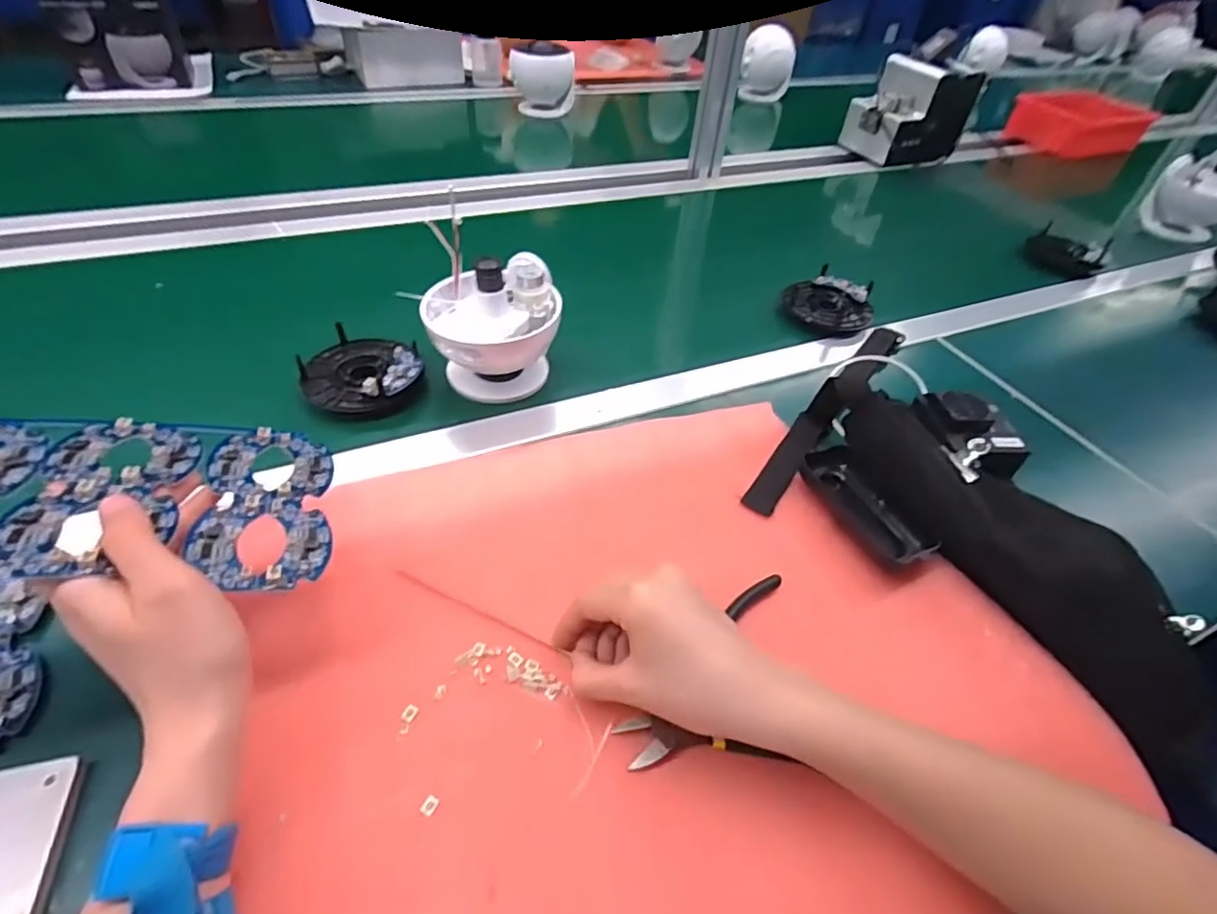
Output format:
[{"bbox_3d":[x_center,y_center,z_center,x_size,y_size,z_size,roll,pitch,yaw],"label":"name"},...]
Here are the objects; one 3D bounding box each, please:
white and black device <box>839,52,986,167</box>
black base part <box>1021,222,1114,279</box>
[{"bbox_3d":[0.566,-0.648,1.111,0.168,0.163,0.148,-22,51,-25],"label":"white and black device"},{"bbox_3d":[0.697,-0.311,0.890,0.060,0.047,0.115,-9,47,-14],"label":"black base part"}]

